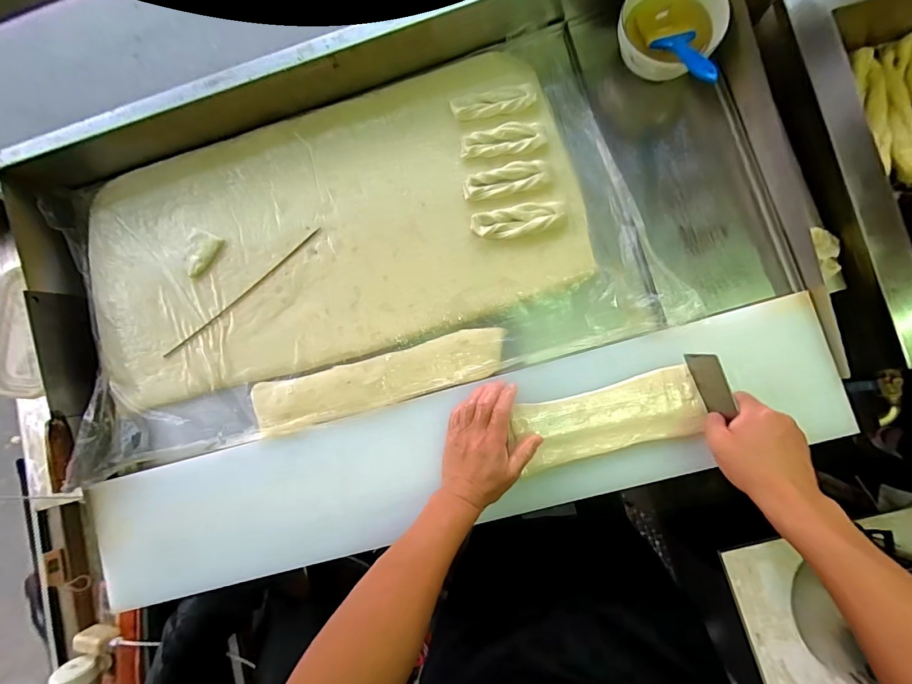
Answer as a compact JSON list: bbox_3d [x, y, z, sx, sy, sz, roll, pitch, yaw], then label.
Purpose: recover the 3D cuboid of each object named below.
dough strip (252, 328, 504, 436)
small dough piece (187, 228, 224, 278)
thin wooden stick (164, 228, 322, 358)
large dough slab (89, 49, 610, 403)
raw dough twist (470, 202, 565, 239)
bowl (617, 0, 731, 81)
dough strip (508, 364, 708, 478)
[{"bbox_3d":[-0.114,0.057,0.567,0.375,0.013,0.074,-15,83,5],"label":"dough strip"},{"bbox_3d":[-0.389,-0.133,0.599,0.055,0.009,0.069,22,86,8],"label":"small dough piece"},{"bbox_3d":[-0.329,-0.074,0.605,0.321,0.005,0.011,-37,82,2],"label":"thin wooden stick"},{"bbox_3d":[-0.208,-0.161,0.582,0.755,0.028,0.377,-15,83,5],"label":"large dough slab"},{"bbox_3d":[0.085,-0.167,0.543,0.124,0.018,0.039,-13,84,5],"label":"raw dough twist"},{"bbox_3d":[0.275,-0.412,0.513,0.114,0.045,0.123,-1,83,6],"label":"bowl"},{"bbox_3d":[0.192,0.099,0.507,0.230,0.013,0.085,-16,83,6],"label":"dough strip"}]

